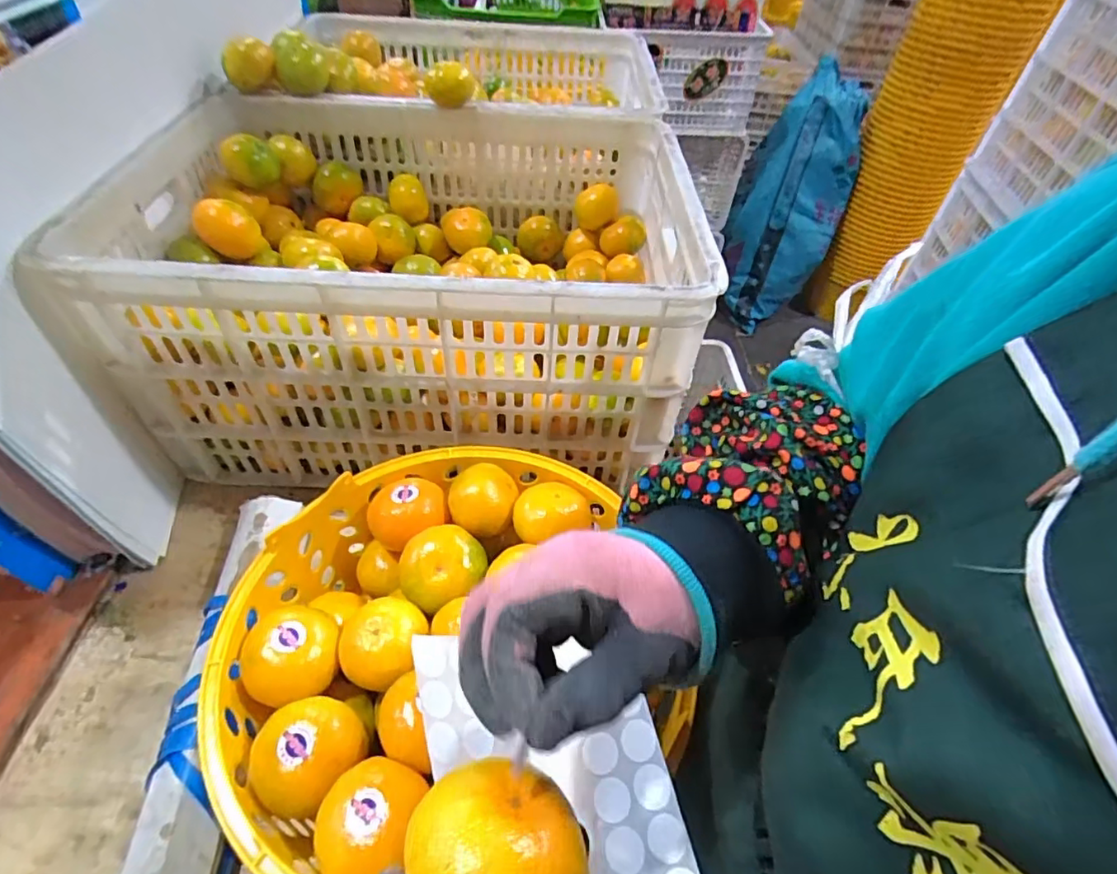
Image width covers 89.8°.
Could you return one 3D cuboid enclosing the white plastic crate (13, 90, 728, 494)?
[{"bbox_3d":[-0.169,-0.205,0.706,0.597,0.279,0.435,3,49,-4],"label":"white plastic crate"}]

